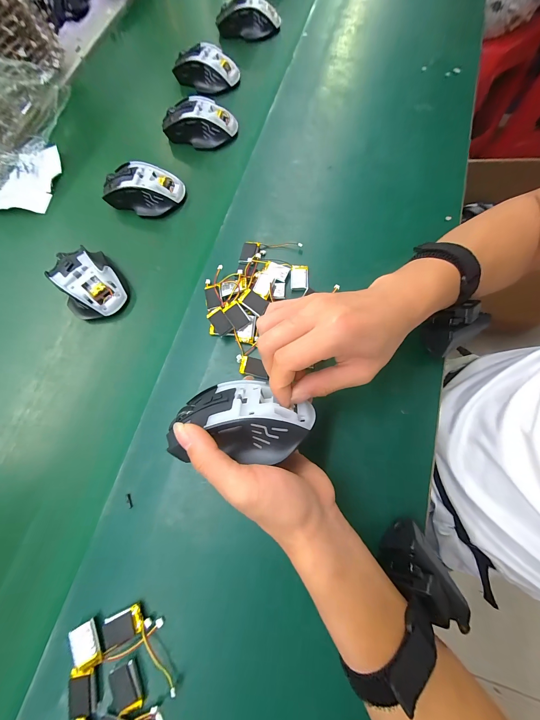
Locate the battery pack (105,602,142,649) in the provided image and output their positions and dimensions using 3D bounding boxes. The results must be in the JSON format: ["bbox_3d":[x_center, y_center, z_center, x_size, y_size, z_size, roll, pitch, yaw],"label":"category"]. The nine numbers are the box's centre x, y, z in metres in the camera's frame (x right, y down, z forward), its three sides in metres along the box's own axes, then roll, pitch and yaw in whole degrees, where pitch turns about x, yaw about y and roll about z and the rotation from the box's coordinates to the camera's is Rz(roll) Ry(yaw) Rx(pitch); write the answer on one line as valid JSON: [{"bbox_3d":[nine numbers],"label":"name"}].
[{"bbox_3d":[-0.129,0.232,0.233,0.034,0.006,0.020,-22,72,-9],"label":"battery pack"}]

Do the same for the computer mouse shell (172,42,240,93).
[{"bbox_3d":[-0.109,-0.481,0.439,0.107,0.033,0.055,11,70,3],"label":"computer mouse shell"}]

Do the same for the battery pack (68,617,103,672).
[{"bbox_3d":[-0.157,0.245,0.230,0.021,0.008,0.031,-27,72,-11],"label":"battery pack"}]

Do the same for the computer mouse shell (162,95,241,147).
[{"bbox_3d":[-0.108,-0.364,0.409,0.110,0.037,0.064,17,70,5],"label":"computer mouse shell"}]

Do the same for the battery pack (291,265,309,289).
[{"bbox_3d":[0.036,-0.099,0.320,0.021,0.007,0.029,2,70,0],"label":"battery pack"}]

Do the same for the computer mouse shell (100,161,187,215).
[{"bbox_3d":[-0.179,-0.241,0.374,0.106,0.035,0.062,8,70,2],"label":"computer mouse shell"}]

